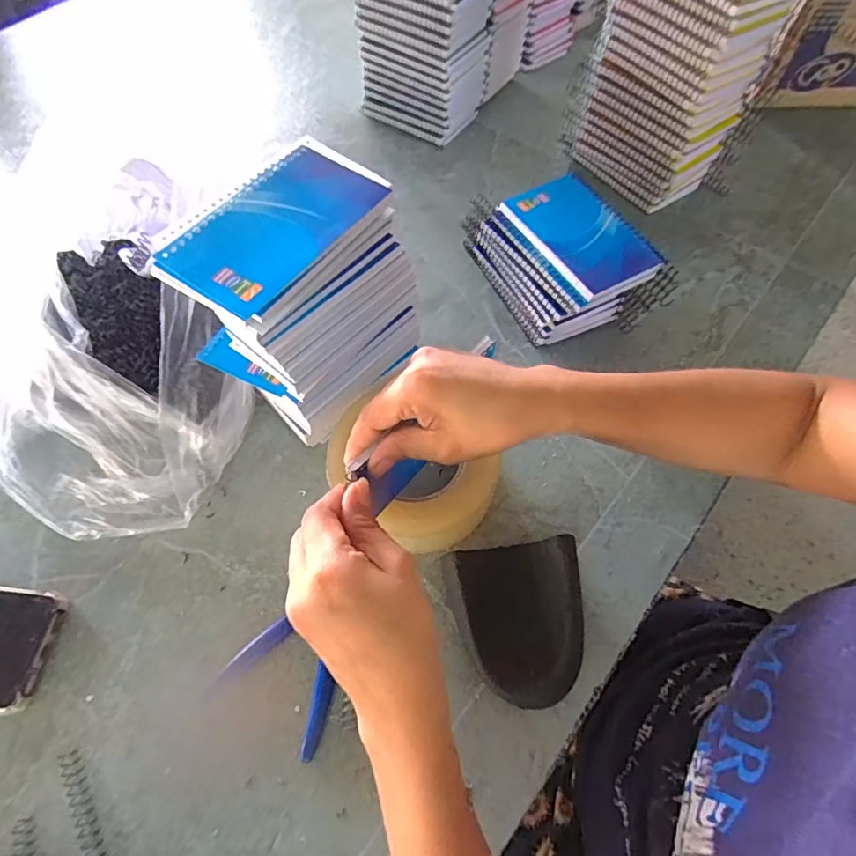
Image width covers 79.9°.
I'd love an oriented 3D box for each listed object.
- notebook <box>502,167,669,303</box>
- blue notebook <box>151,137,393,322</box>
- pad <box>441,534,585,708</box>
[{"bbox_3d":[0.132,-0.169,0.441,0.083,0.015,0.127,-28,65,-14],"label":"notebook"},{"bbox_3d":[-0.096,-0.128,0.319,0.077,0.012,0.140,32,66,16],"label":"blue notebook"},{"bbox_3d":[0.065,0.137,0.364,0.094,0.033,0.104,-7,61,-1],"label":"pad"}]

